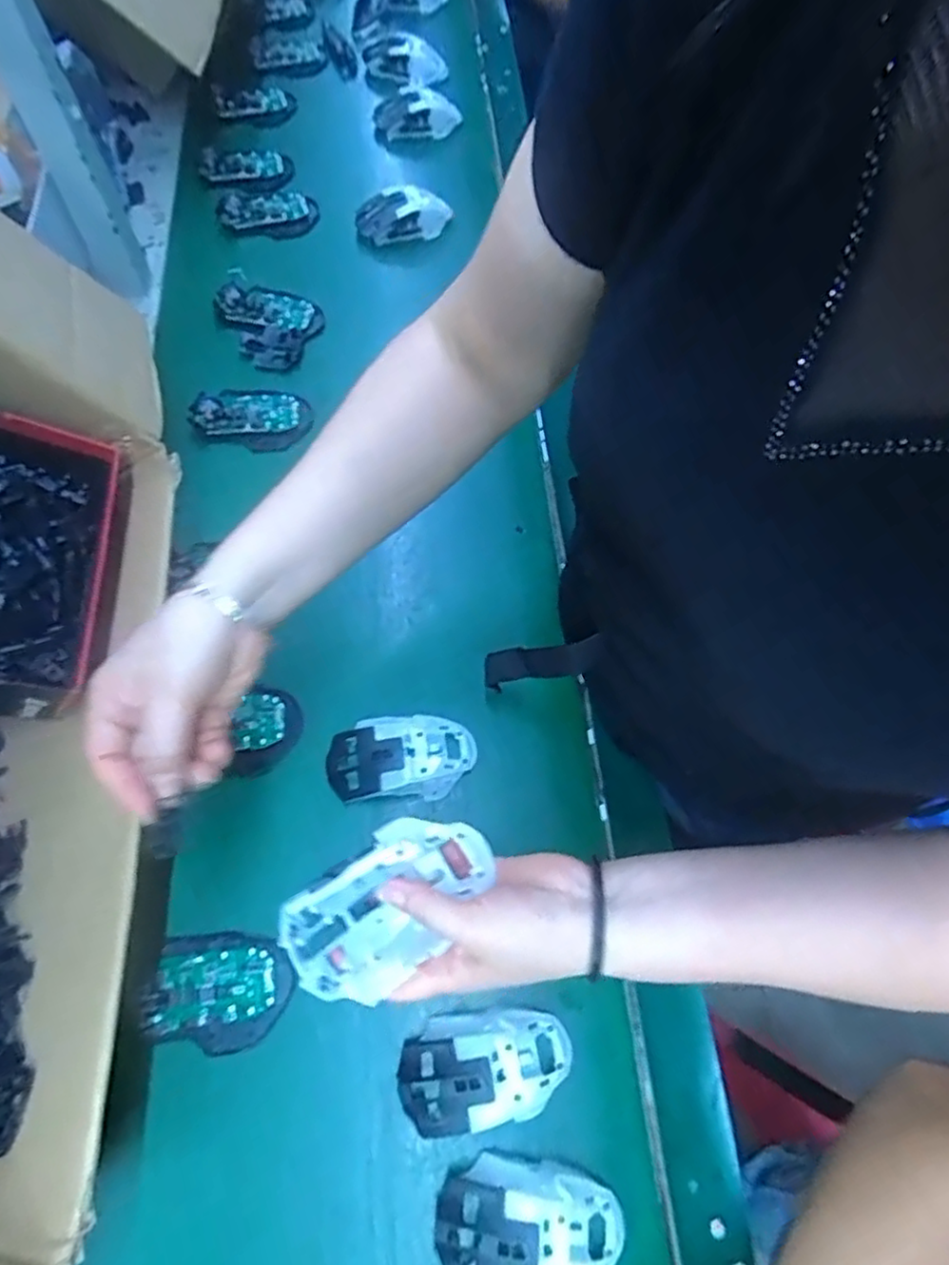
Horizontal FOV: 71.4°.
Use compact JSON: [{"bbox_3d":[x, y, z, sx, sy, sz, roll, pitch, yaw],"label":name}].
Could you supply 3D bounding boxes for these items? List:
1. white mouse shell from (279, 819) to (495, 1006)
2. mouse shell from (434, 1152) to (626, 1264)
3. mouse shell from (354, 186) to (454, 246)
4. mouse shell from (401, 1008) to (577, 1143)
[{"bbox_3d":[-0.045,0.145,0.355,0.112,0.041,0.065,-37,73,-17],"label":"white mouse shell"},{"bbox_3d":[0.035,0.369,0.409,0.114,0.034,0.060,6,66,-1],"label":"mouse shell"},{"bbox_3d":[-0.084,-0.499,0.789,0.112,0.032,0.058,-10,67,-8],"label":"mouse shell"},{"bbox_3d":[0.008,0.291,0.443,0.113,0.030,0.064,-5,67,-6],"label":"mouse shell"}]

